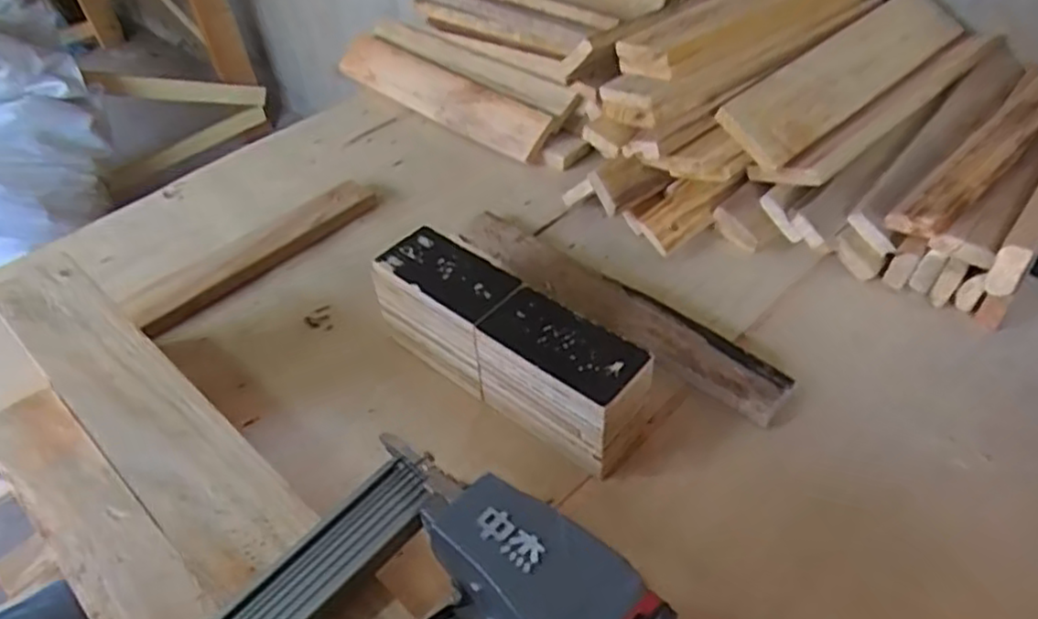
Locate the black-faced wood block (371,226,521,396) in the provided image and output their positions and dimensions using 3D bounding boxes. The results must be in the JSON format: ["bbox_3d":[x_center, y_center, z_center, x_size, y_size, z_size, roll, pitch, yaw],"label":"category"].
[{"bbox_3d":[-0.058,-0.003,0.584,0.112,0.082,0.065,30,53,30],"label":"black-faced wood block"}]

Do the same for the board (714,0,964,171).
[{"bbox_3d":[0.343,-0.249,0.730,0.374,0.014,0.076,-35,88,-27],"label":"board"}]

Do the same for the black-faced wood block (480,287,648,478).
[{"bbox_3d":[0.033,0.054,0.531,0.122,0.086,0.065,32,55,31],"label":"black-faced wood block"}]

